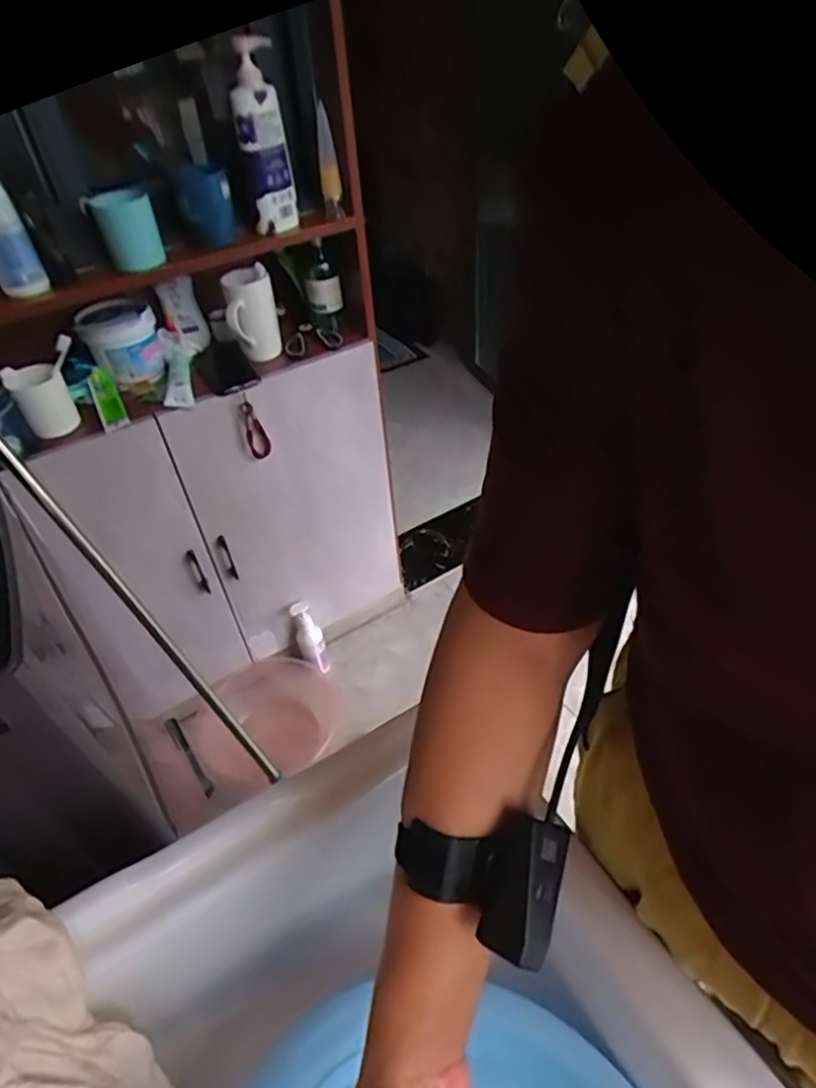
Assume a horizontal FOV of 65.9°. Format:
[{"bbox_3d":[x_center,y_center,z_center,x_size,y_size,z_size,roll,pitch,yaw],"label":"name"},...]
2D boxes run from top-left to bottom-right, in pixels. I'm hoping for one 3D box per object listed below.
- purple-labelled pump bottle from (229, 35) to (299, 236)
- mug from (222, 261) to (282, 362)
[{"bbox_3d":[-0.227,-0.632,0.984,0.065,0.243,0.086,-5,43,0],"label":"purple-labelled pump bottle"},{"bbox_3d":[-0.278,-0.408,1.124,0.072,0.145,0.091,-9,43,-4],"label":"mug"}]

